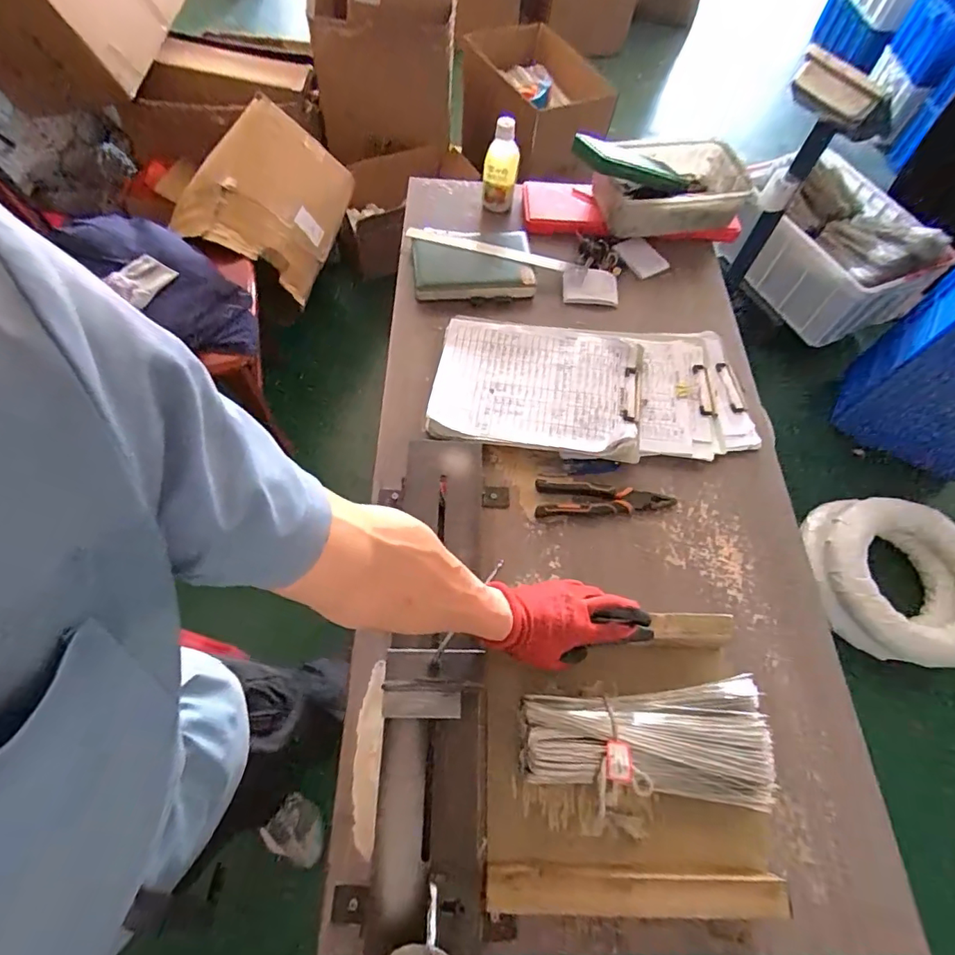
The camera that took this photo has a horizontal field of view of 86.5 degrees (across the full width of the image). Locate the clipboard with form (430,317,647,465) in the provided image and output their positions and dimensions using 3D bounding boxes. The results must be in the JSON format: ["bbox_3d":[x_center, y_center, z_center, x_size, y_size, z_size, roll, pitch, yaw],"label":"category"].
[{"bbox_3d":[0.093,-0.144,0.771,0.305,0.027,0.231,8,62,0],"label":"clipboard with form"}]

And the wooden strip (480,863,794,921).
[{"bbox_3d":[0.147,0.386,0.471,0.273,0.024,0.035,3,63,-2],"label":"wooden strip"}]

